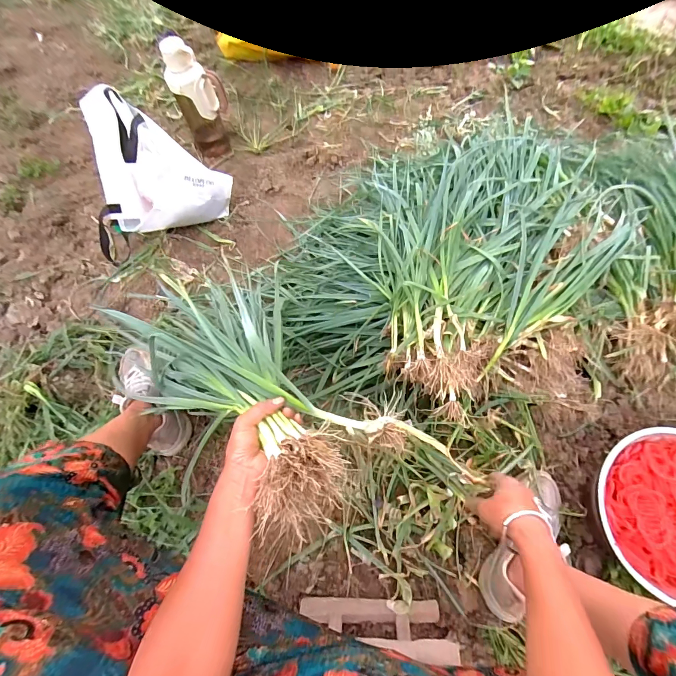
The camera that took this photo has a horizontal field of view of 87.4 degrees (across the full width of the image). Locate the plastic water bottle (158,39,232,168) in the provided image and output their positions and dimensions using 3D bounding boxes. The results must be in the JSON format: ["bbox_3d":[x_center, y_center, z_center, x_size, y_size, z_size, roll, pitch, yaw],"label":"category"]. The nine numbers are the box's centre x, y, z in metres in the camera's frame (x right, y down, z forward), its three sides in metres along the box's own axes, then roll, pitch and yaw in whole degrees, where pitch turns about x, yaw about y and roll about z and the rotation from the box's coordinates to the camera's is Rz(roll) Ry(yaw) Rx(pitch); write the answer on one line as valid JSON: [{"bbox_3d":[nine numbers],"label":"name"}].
[{"bbox_3d":[-0.388,-0.674,1.005,0.138,0.284,0.099,-16,65,-6],"label":"plastic water bottle"}]

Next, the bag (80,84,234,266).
[{"bbox_3d":[-0.464,-0.369,0.866,0.302,0.287,0.241,6,65,5],"label":"bag"}]

